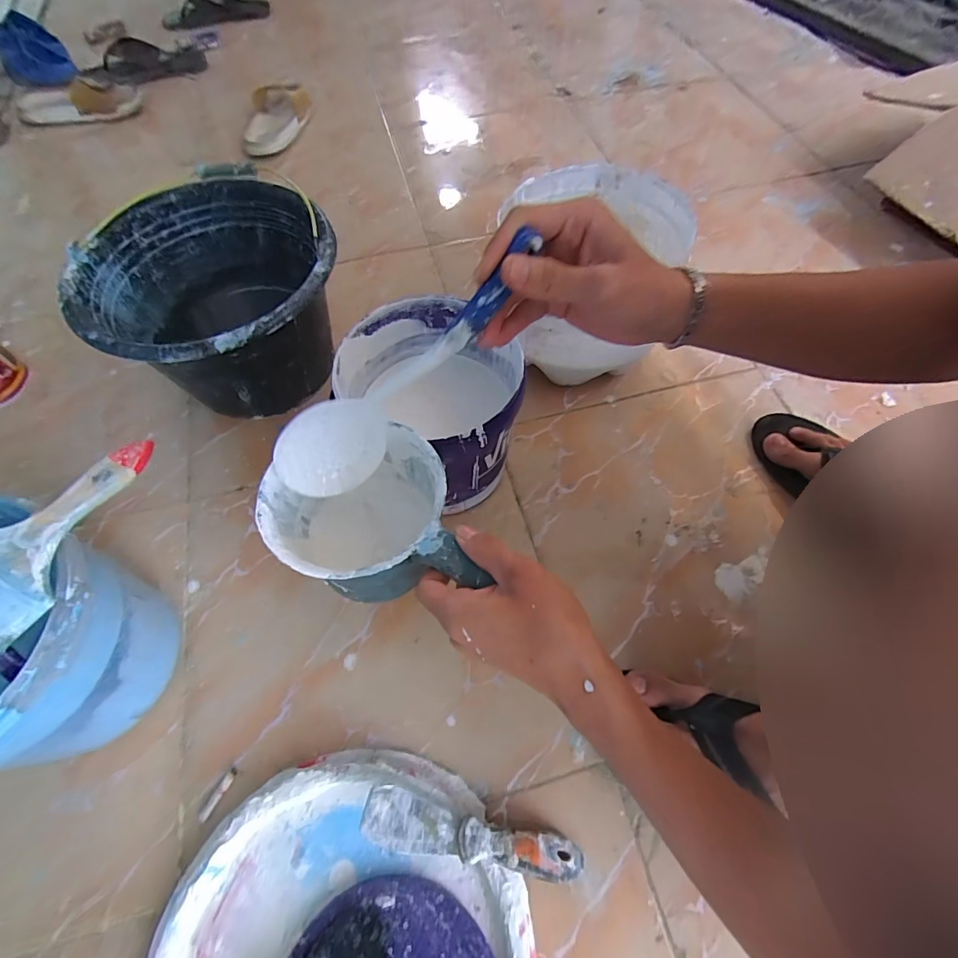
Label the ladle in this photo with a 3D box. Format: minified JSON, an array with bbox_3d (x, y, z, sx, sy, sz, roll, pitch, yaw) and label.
[{"bbox_3d":[-0.052,-0.066,0.333,0.249,0.078,0.029,-35,60,26],"label":"ladle"}]

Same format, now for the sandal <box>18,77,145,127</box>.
[{"bbox_3d":[-0.880,-0.818,1.016,0.254,0.053,0.090,-6,62,-3],"label":"sandal"}]

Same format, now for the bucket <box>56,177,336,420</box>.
[{"bbox_3d":[-0.320,-0.216,0.619,0.286,0.184,0.283,0,62,0],"label":"bucket"}]

